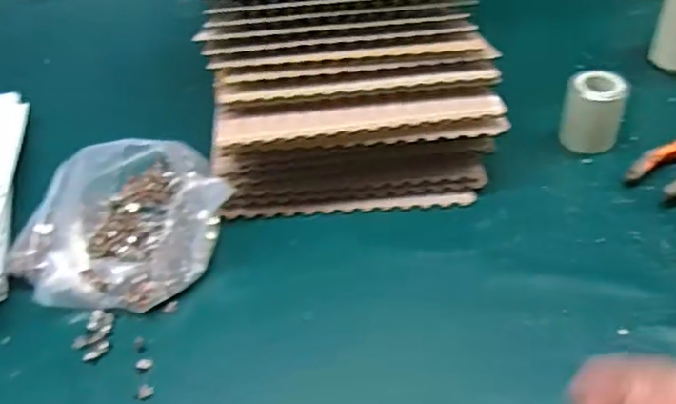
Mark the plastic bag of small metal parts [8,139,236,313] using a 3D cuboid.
[{"bbox_3d":[-0.175,0.009,0.531,0.149,0.078,0.170,25,50,26],"label":"plastic bag of small metal parts"}]

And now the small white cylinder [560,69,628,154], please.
[{"bbox_3d":[0.240,-0.082,0.614,0.054,0.069,0.044,14,46,17],"label":"small white cylinder"}]

